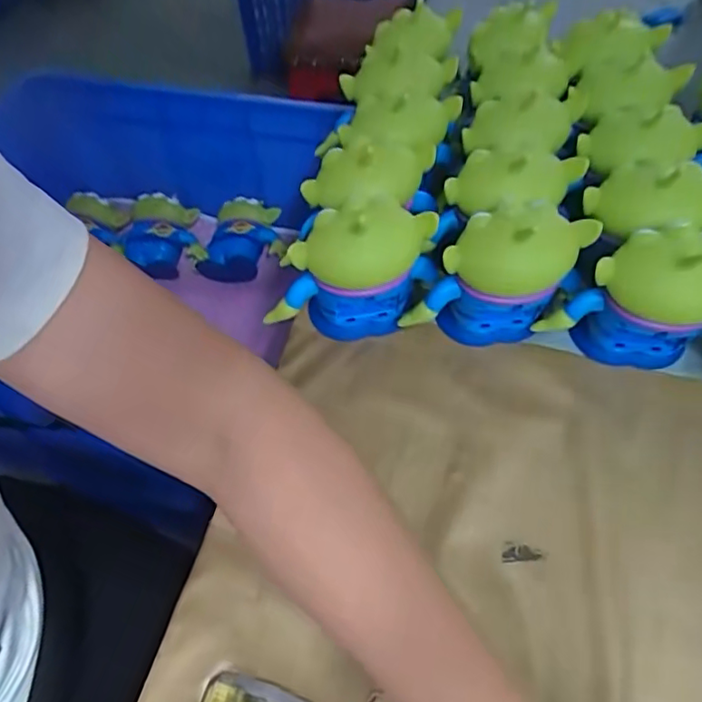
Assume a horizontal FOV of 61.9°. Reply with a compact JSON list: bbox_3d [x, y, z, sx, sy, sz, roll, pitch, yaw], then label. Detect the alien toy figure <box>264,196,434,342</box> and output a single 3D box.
[{"bbox_3d":[0.000,-0.065,0.491,0.133,0.119,0.069,8,55,5],"label":"alien toy figure"}]

